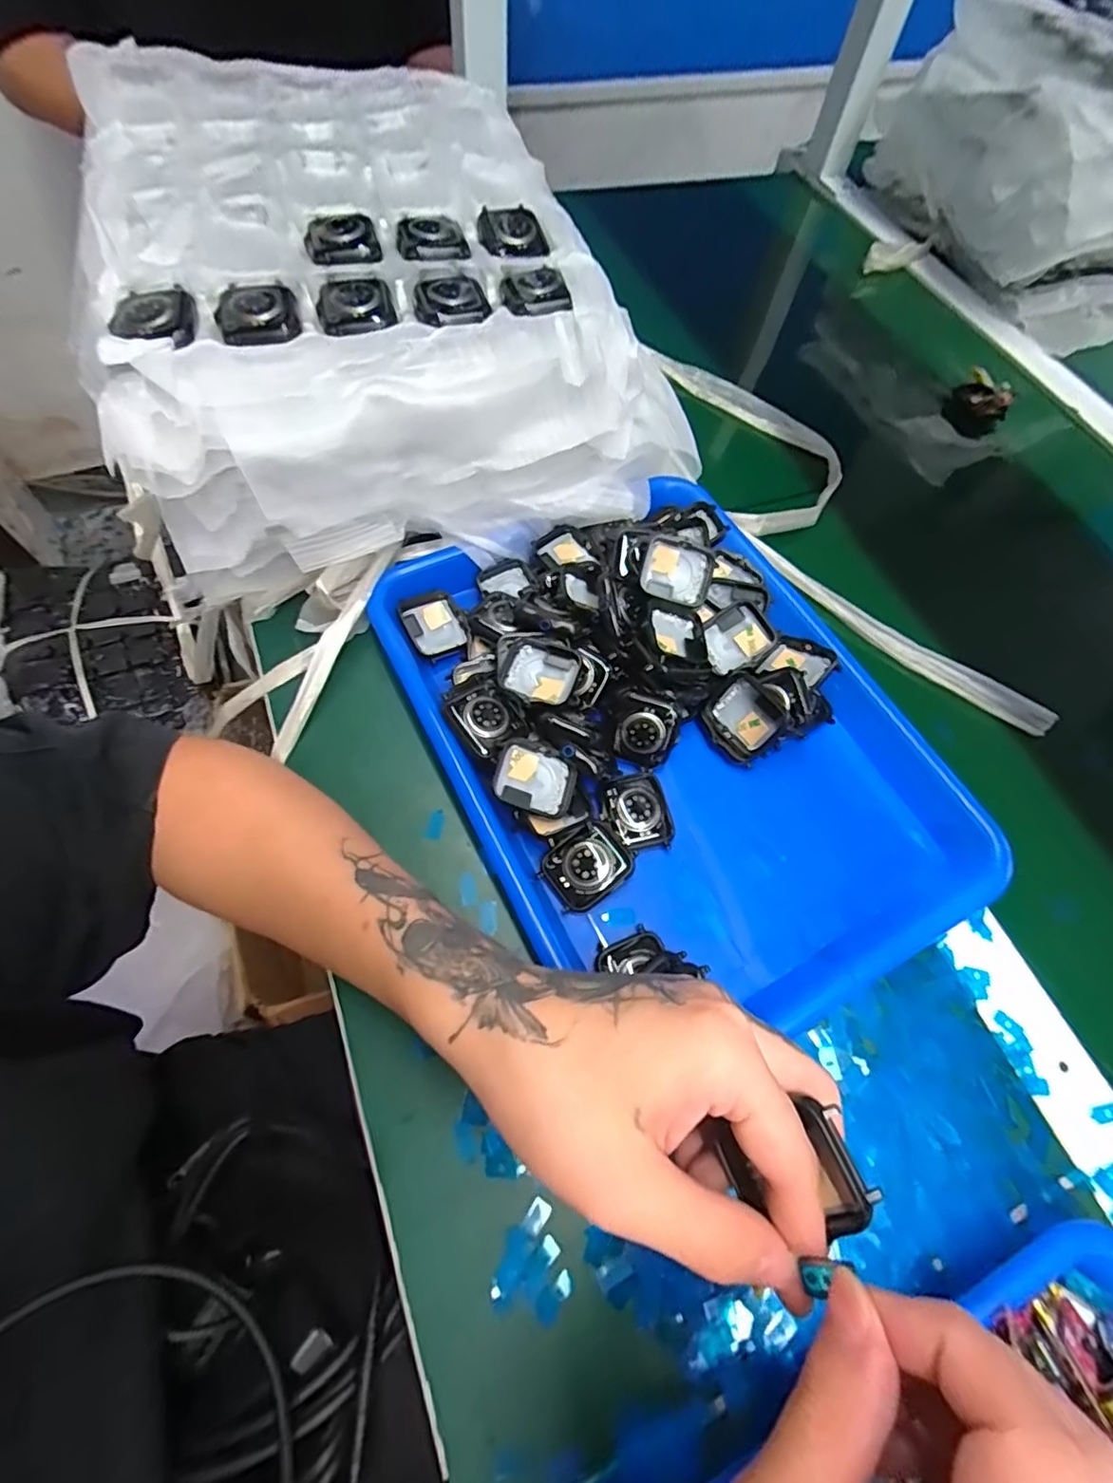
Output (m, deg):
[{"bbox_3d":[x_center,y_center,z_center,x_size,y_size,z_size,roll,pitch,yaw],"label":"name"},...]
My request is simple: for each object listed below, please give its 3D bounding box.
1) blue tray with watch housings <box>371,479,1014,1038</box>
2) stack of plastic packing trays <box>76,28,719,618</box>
[{"bbox_3d":[0.065,-0.012,0.339,0.255,0.052,0.324,-24,68,-15],"label":"blue tray with watch housings"},{"bbox_3d":[-0.124,-0.296,0.402,0.287,0.141,0.361,-15,66,-11],"label":"stack of plastic packing trays"}]

